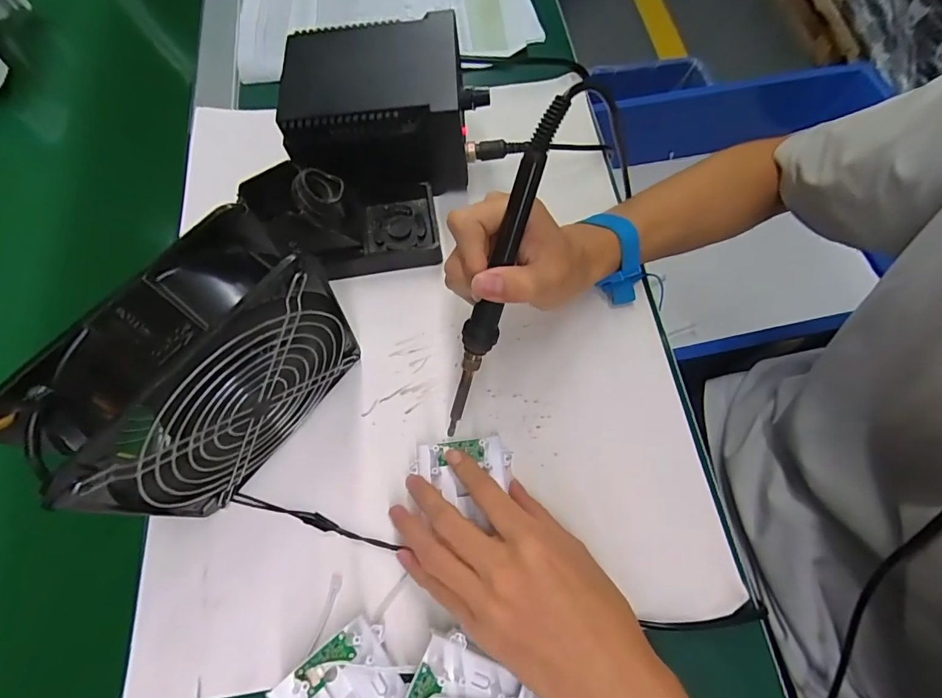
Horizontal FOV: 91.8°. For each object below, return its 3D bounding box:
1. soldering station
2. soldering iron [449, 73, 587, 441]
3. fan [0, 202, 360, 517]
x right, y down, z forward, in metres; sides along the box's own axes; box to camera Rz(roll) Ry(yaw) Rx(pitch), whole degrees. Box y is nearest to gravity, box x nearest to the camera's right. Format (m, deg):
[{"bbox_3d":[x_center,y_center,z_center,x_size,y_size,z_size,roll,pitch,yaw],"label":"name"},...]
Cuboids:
[{"bbox_3d":[-0.075,-0.205,0.390,0.147,0.083,0.119,-5,66,-3],"label":"soldering station"},{"bbox_3d":[0.016,-0.037,0.273,0.019,0.220,0.026,21,28,9],"label":"soldering iron"},{"bbox_3d":[-0.142,0.021,0.268,0.060,0.155,0.145,33,70,13],"label":"fan"}]

